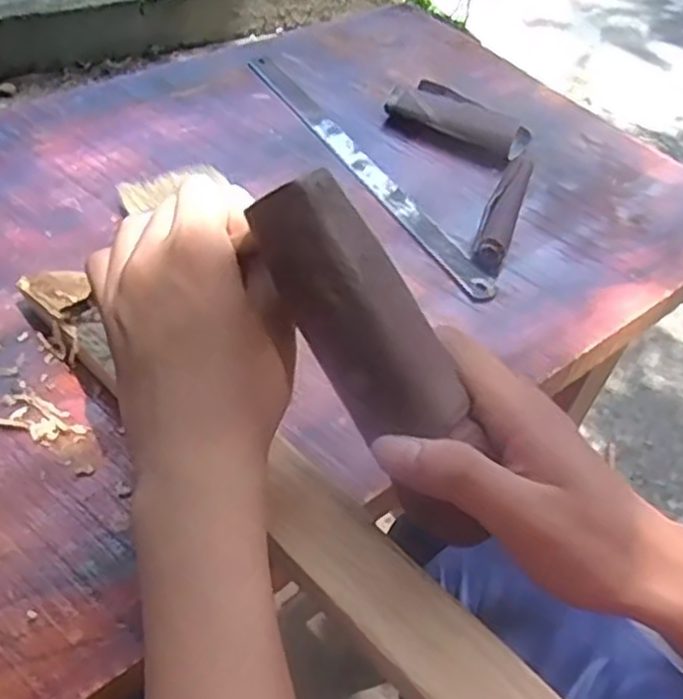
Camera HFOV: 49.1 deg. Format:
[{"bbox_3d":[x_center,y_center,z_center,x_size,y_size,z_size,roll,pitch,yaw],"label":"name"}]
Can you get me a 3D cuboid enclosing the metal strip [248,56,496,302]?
[{"bbox_3d":[0.009,-0.135,0.537,0.021,0.004,0.306,-26,56,-19],"label":"metal strip"}]

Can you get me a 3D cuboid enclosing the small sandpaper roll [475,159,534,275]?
[{"bbox_3d":[0.109,-0.095,0.496,0.019,0.019,0.117,18,50,9],"label":"small sandpaper roll"}]

